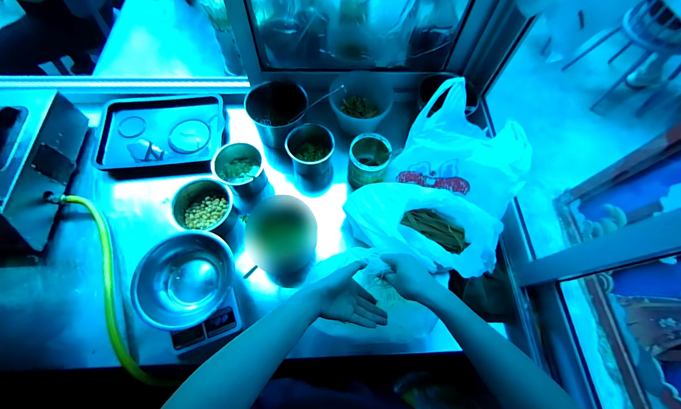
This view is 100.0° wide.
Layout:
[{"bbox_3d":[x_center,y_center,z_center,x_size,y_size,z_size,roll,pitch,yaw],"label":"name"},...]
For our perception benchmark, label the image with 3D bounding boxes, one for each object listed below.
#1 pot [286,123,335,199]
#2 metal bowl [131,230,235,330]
[{"bbox_3d":[-0.079,-0.118,0.785,0.119,0.165,0.141,-12,67,-8],"label":"pot"},{"bbox_3d":[-0.308,0.152,0.581,0.171,0.067,0.179,1,66,-2],"label":"metal bowl"}]

